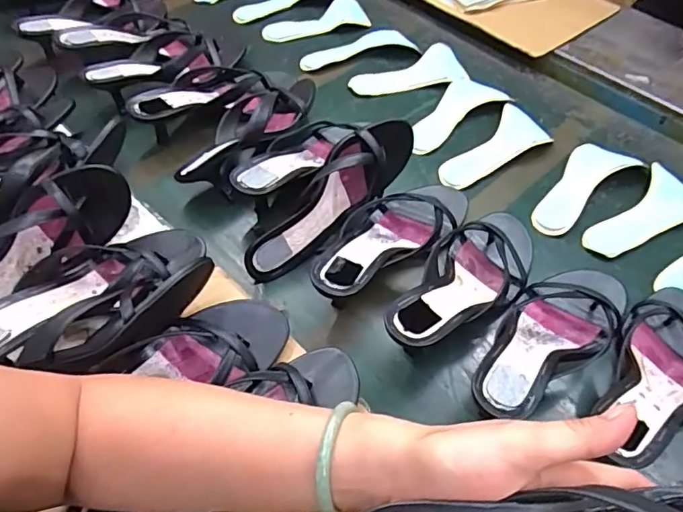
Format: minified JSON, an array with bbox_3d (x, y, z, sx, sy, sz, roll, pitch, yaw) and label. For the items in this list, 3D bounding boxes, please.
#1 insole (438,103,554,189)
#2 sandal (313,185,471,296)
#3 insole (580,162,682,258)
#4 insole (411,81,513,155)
[{"bbox_3d":[0.203,-0.138,0.698,0.078,0.018,0.184,36,58,24],"label":"insole"},{"bbox_3d":[0.054,-0.027,0.584,0.096,0.049,0.245,35,45,24],"label":"sandal"},{"bbox_3d":[0.370,-0.046,0.643,0.183,0.010,0.079,-35,60,-27],"label":"insole"},{"bbox_3d":[0.149,-0.204,0.750,0.177,0.012,0.078,-32,59,-25],"label":"insole"}]

